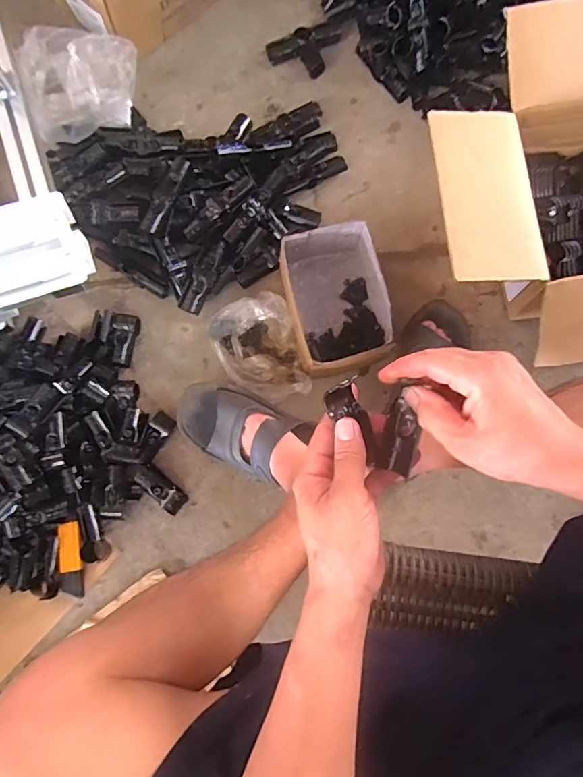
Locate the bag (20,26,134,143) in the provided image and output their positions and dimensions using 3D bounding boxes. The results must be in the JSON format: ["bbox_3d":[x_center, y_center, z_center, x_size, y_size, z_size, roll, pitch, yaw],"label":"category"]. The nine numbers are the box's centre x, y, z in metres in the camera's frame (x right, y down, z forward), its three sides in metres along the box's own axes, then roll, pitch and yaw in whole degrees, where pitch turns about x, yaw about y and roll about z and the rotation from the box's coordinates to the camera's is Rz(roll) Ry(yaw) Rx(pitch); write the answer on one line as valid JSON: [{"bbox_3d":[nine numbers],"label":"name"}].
[{"bbox_3d":[-0.332,-0.501,0.777,0.171,0.090,0.186,-12,79,-3],"label":"bag"}]

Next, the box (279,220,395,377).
[{"bbox_3d":[0.065,-0.126,0.730,0.139,0.098,0.207,-14,79,-3],"label":"box"}]

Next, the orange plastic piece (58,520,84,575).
[{"bbox_3d":[-0.311,0.224,0.681,0.031,0.012,0.065,-9,79,-2],"label":"orange plastic piece"}]

